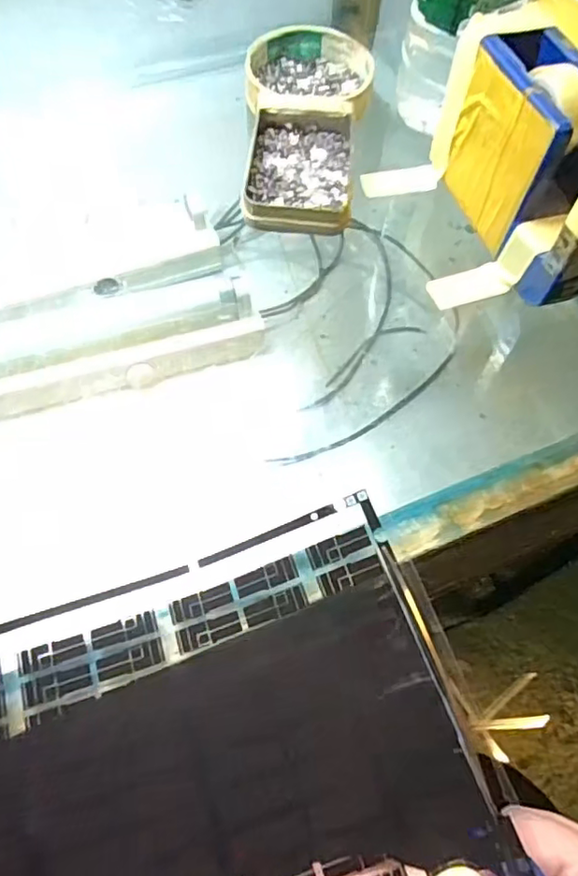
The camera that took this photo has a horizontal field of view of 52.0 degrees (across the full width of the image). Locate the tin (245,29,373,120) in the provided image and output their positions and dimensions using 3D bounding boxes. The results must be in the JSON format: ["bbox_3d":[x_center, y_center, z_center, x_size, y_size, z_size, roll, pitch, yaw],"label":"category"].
[{"bbox_3d":[0.014,-0.239,0.389,0.080,0.019,0.080,1,62,-1],"label":"tin"}]

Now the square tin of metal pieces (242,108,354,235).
[{"bbox_3d":[0.008,-0.159,0.348,0.061,0.013,0.092,5,62,1],"label":"square tin of metal pieces"}]

